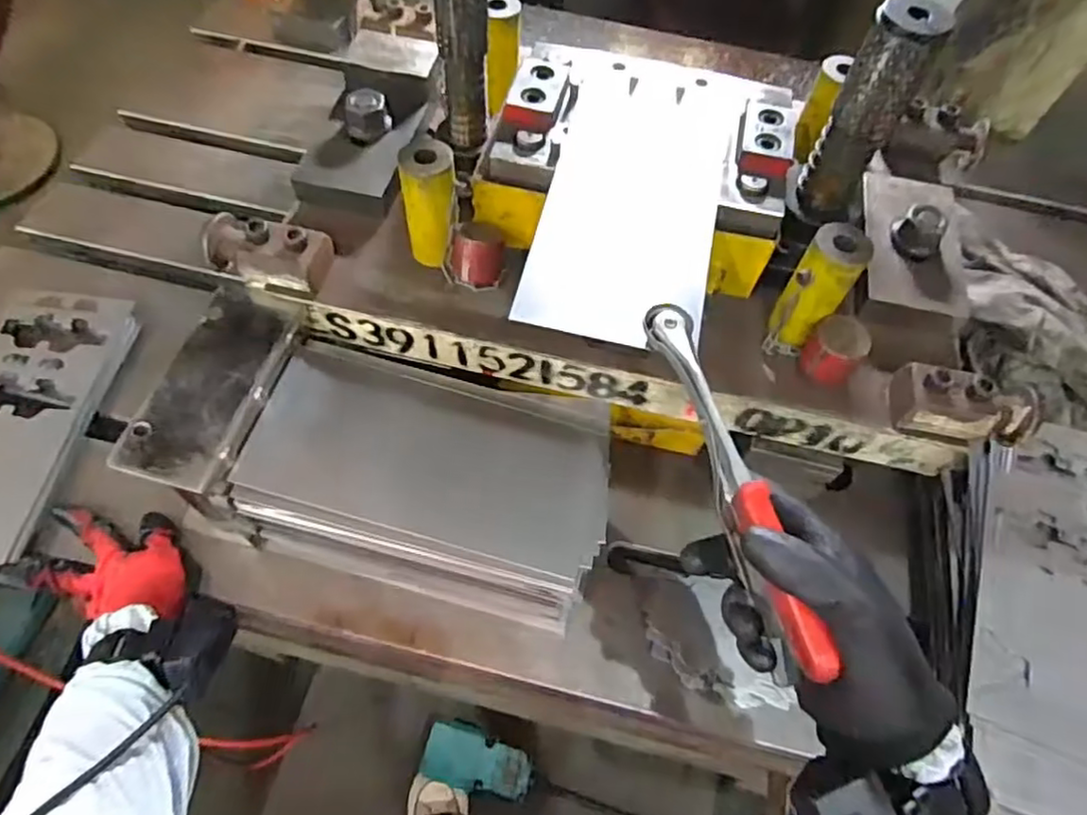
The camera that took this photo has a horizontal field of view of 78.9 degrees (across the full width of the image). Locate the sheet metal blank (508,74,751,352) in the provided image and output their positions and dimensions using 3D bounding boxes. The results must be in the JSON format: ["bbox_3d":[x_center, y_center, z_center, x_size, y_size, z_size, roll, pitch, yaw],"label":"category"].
[{"bbox_3d":[0.069,-0.156,0.478,0.125,0.008,0.261,12,61,3],"label":"sheet metal blank"}]

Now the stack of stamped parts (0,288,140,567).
[{"bbox_3d":[-0.461,0.011,0.570,0.123,0.024,0.268,7,59,1],"label":"stack of stamped parts"}]

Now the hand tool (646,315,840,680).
[{"bbox_3d":[0.096,0.031,0.353,0.023,0.035,0.213,-9,60,-9],"label":"hand tool"}]

